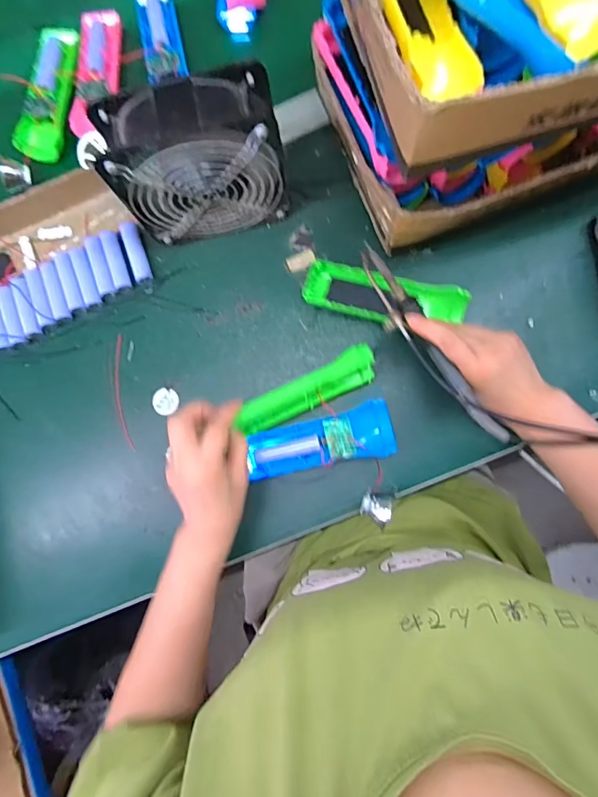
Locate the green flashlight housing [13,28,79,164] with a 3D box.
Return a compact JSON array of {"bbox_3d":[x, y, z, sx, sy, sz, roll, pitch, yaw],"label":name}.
[{"bbox_3d":[-0.291,-0.354,0.517,0.051,0.025,0.165,5,86,6],"label":"green flashlight housing"}]

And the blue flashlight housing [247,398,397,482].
[{"bbox_3d":[0.021,0.041,0.434,0.141,0.024,0.049,-13,89,2],"label":"blue flashlight housing"}]

